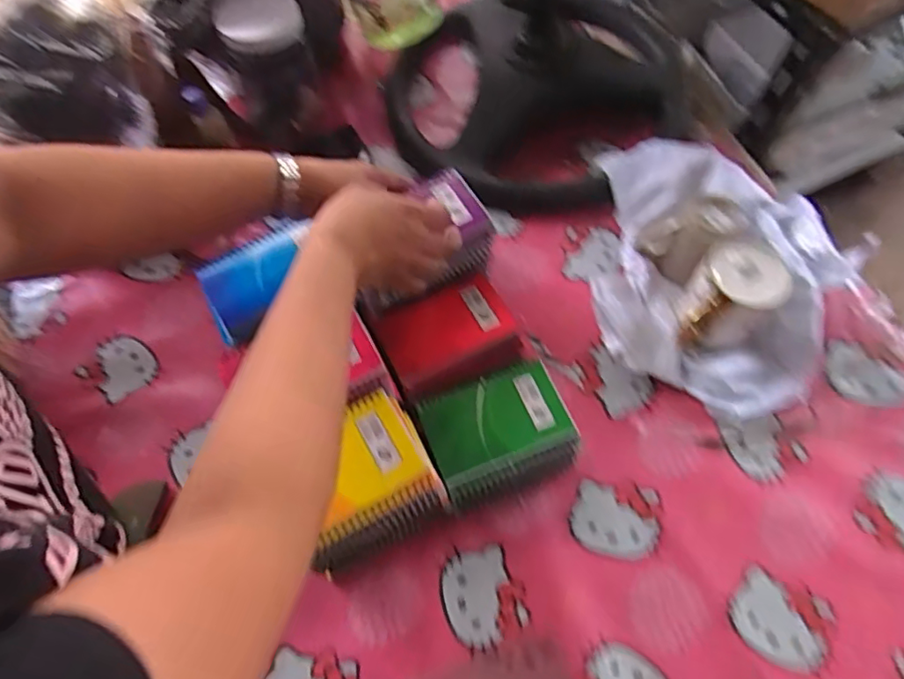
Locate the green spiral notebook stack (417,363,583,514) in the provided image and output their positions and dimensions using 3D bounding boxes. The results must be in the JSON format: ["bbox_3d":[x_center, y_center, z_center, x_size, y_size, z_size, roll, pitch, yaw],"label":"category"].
[{"bbox_3d":[0.046,0.097,0.566,0.132,0.064,0.103,-21,64,-8],"label":"green spiral notebook stack"}]

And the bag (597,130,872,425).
[{"bbox_3d":[0.279,-0.093,0.636,0.284,0.094,0.302,23,66,14],"label":"bag"}]

